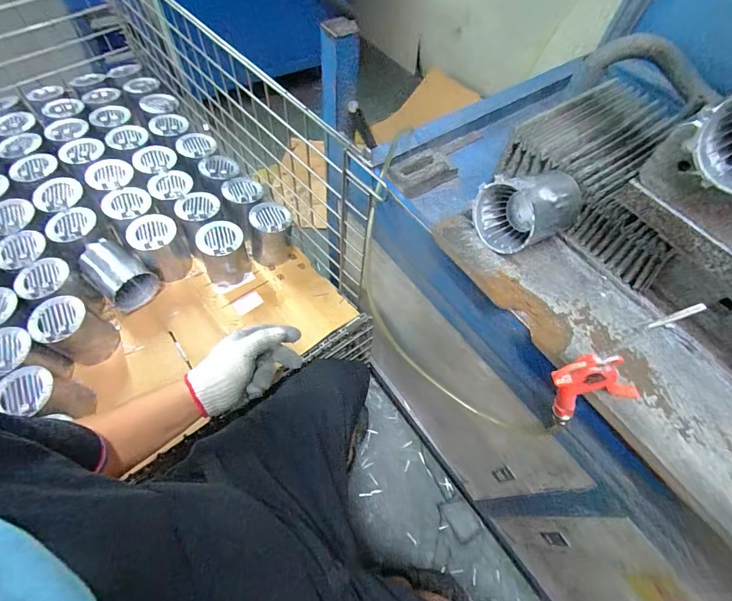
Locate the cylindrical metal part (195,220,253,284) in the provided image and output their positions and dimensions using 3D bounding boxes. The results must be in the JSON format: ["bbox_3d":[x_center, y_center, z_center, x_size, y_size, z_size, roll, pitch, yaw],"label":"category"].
[{"bbox_3d":[-0.299,-0.100,0.794,0.095,0.116,0.089,1,61,-3],"label":"cylindrical metal part"}]

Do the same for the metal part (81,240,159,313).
[{"bbox_3d":[-0.494,-0.046,0.752,0.118,0.091,0.088,30,64,13],"label":"metal part"}]

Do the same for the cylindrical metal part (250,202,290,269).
[{"bbox_3d":[-0.211,-0.146,0.842,0.096,0.120,0.093,1,61,-3],"label":"cylindrical metal part"}]

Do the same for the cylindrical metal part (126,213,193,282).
[{"bbox_3d":[-0.421,-0.107,0.782,0.085,0.116,0.083,1,61,-3],"label":"cylindrical metal part"}]

